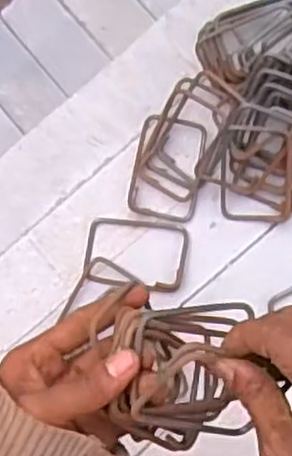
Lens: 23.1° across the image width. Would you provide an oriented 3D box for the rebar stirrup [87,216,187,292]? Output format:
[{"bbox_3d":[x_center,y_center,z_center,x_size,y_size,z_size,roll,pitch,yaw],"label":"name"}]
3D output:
[{"bbox_3d":[-0.009,0.024,0.663,0.094,0.006,0.063,8,83,7],"label":"rebar stirrup"}]

